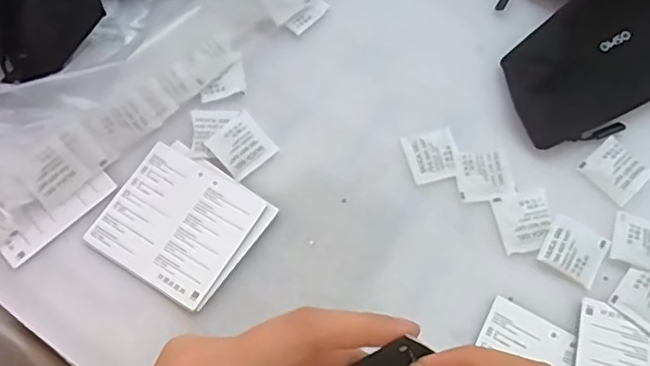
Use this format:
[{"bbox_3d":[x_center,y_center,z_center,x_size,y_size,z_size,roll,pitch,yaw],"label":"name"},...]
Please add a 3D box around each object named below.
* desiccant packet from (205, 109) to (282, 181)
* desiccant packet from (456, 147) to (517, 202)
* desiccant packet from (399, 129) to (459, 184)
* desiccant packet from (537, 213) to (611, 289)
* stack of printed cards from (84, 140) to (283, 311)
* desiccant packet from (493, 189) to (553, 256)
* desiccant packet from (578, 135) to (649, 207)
[{"bbox_3d":[-0.062,-0.028,0.442,0.039,0.009,0.040,-39,72,-13],"label":"desiccant packet"},{"bbox_3d":[0.116,-0.007,0.432,0.040,0.004,0.037,-11,68,-2],"label":"desiccant packet"},{"bbox_3d":[0.080,-0.021,0.440,0.038,0.004,0.040,-13,68,-3],"label":"desiccant packet"},{"bbox_3d":[0.173,0.046,0.411,0.040,0.004,0.039,30,72,13],"label":"desiccant packet"},{"bbox_3d":[-0.103,0.028,0.422,0.104,0.007,0.095,31,72,14],"label":"stack of printed cards"},{"bbox_3d":[0.143,0.026,0.419,0.037,0.004,0.043,-7,68,-1],"label":"desiccant packet"},{"bbox_3d":[0.214,-0.010,0.434,0.038,0.004,0.041,-41,72,-14],"label":"desiccant packet"}]

